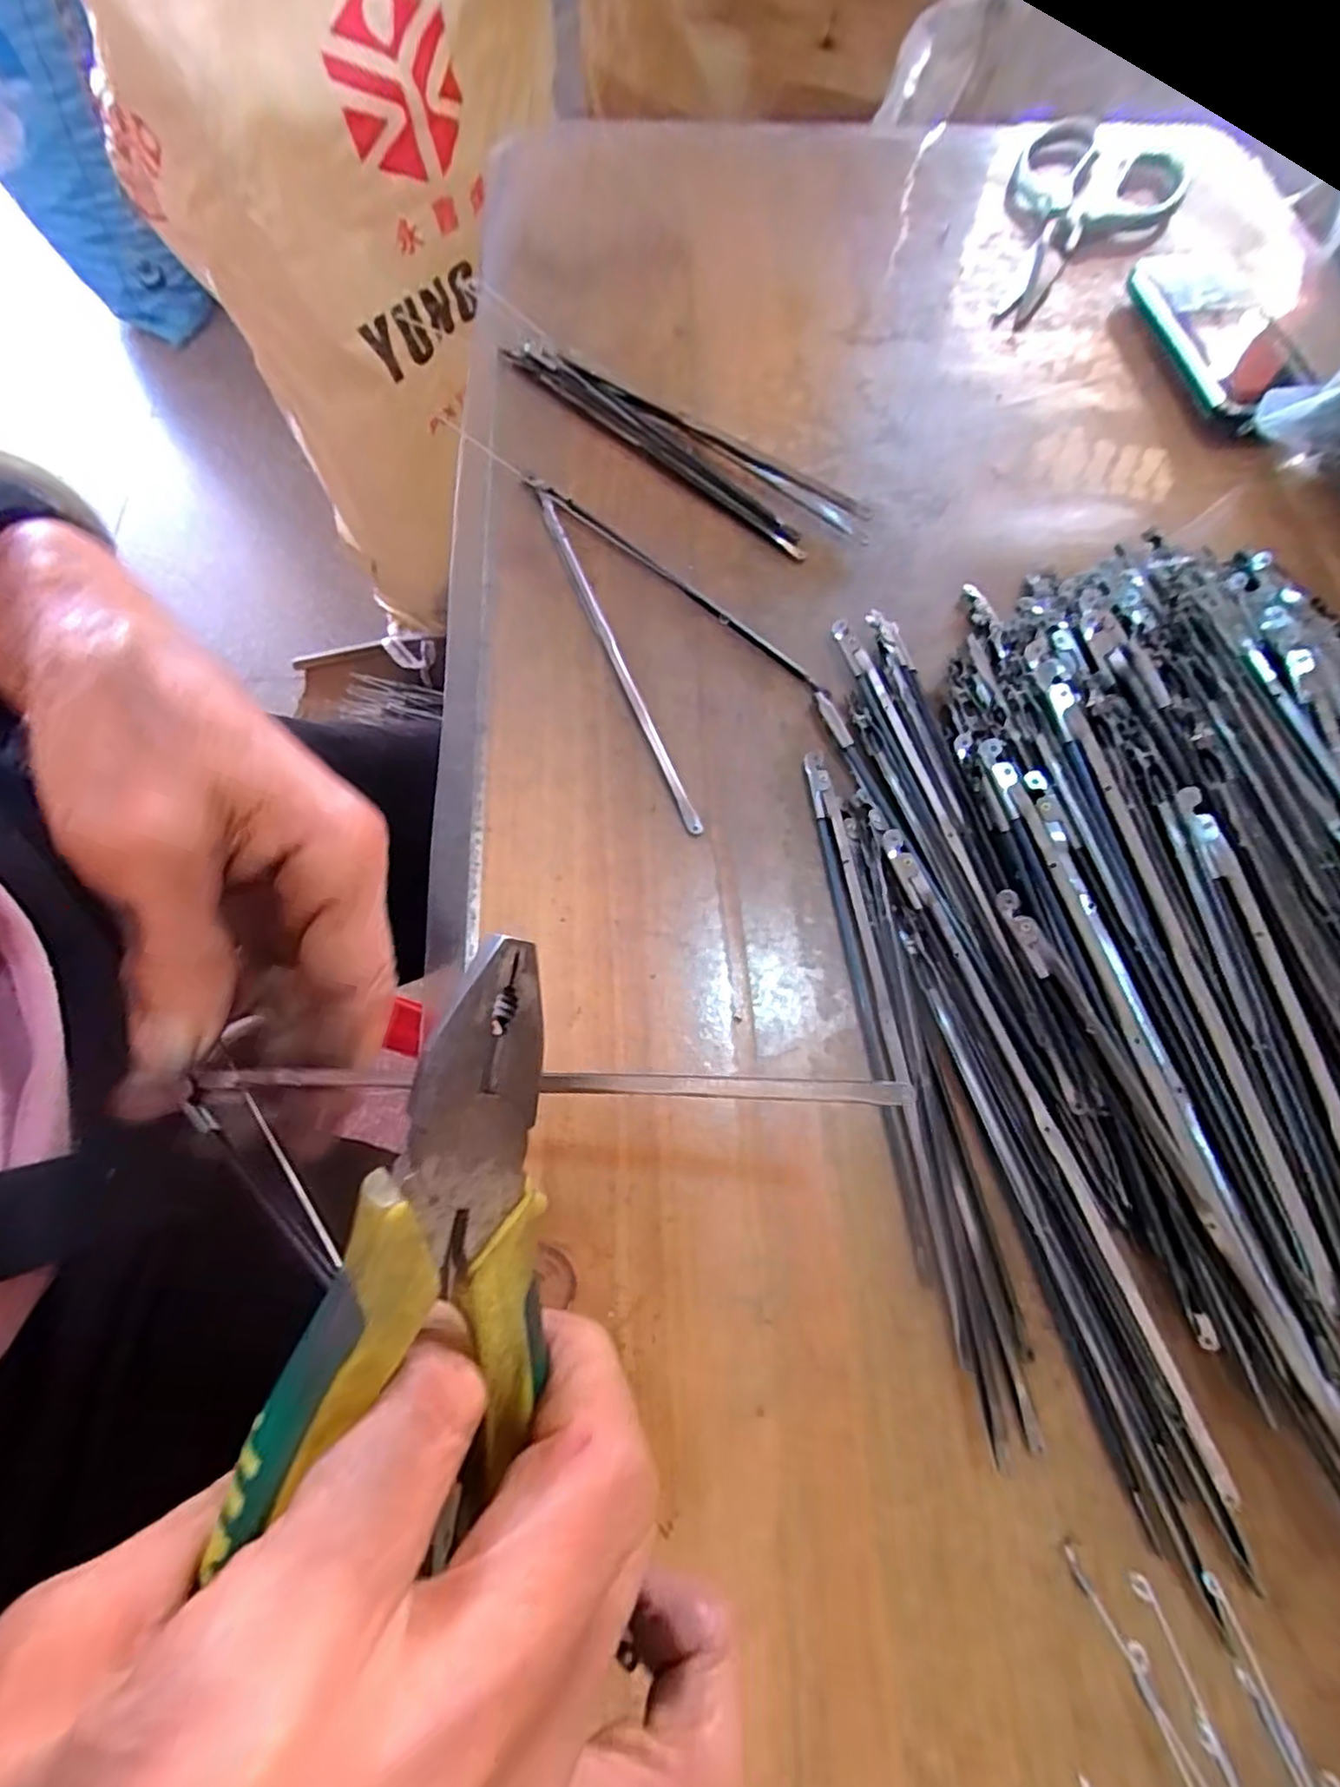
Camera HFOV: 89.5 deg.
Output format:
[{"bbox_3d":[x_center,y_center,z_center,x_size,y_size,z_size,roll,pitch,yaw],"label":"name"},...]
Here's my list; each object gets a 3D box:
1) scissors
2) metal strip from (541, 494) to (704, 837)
[{"bbox_3d":[0.238,-0.392,0.391,0.095,0.010,0.213,25,69,9],"label":"scissors"},{"bbox_3d":[-0.023,-0.096,0.267,0.007,0.008,0.172,-20,70,-9],"label":"metal strip"}]

